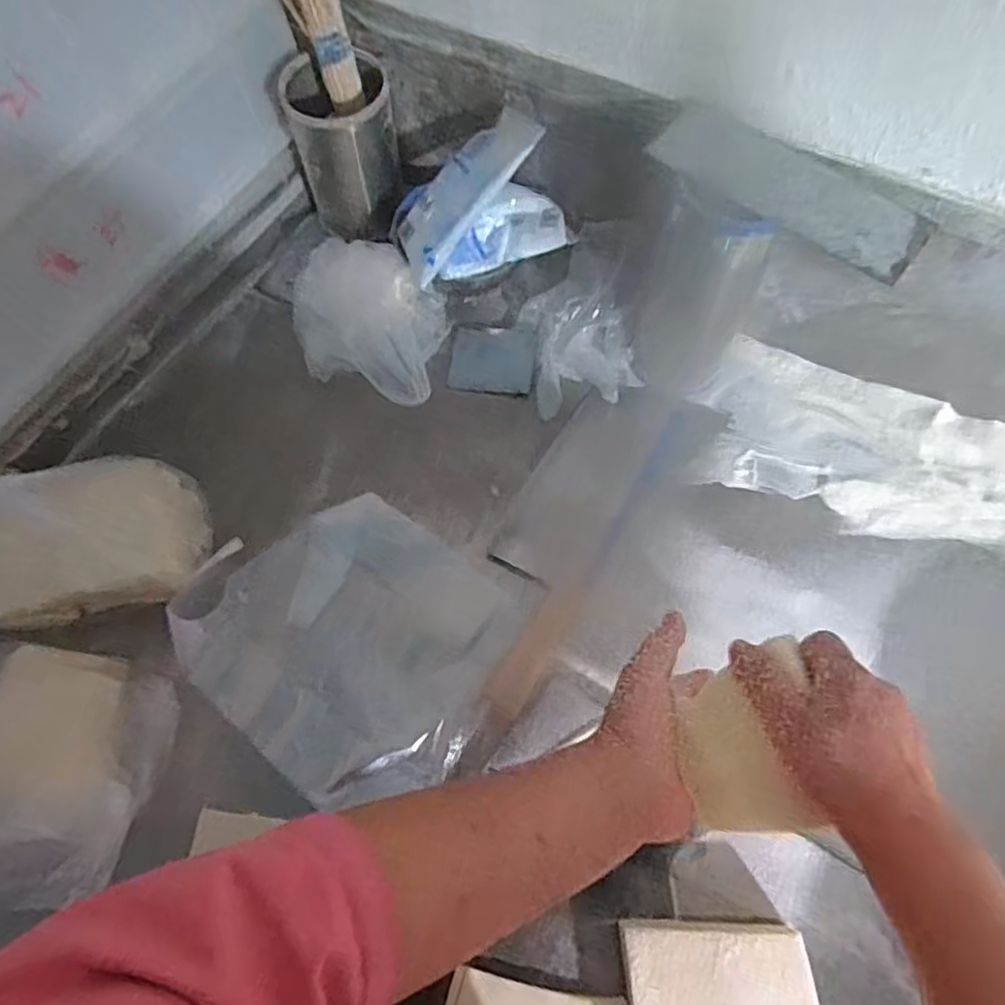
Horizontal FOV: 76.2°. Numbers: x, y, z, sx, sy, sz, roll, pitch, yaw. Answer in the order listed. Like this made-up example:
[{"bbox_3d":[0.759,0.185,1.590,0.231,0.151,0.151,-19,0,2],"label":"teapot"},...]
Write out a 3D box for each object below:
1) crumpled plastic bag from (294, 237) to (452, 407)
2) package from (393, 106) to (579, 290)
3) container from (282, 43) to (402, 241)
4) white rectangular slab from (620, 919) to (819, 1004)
[{"bbox_3d":[-0.136,-0.179,0.640,0.149,0.057,0.176,6,67,5],"label":"crumpled plastic bag"},{"bbox_3d":[-0.027,-0.288,0.598,0.151,0.100,0.130,-19,67,-6],"label":"package"},{"bbox_3d":[-0.160,-0.363,0.669,0.105,0.144,0.097,-17,67,-5],"label":"container"},{"bbox_3d":[0.135,0.309,0.402,0.111,0.031,0.082,-5,64,-1],"label":"white rectangular slab"}]

